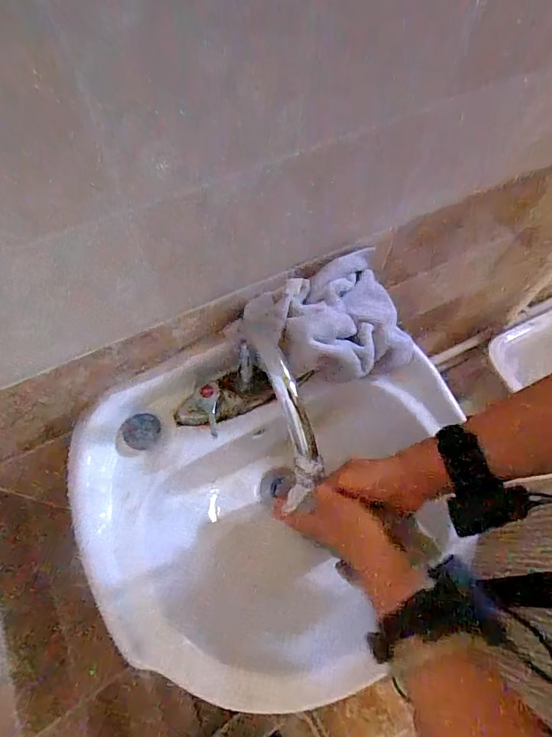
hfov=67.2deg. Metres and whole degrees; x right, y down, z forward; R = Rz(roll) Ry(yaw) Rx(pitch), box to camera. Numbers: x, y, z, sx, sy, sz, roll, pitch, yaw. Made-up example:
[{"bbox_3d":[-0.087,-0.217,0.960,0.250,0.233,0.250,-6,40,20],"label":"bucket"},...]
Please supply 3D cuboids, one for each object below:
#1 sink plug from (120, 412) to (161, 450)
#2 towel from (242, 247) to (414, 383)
[{"bbox_3d":[-0.160,0.073,0.492,0.042,0.004,0.042,-1,92,-21],"label":"sink plug"},{"bbox_3d":[0.068,-0.049,0.491,0.201,0.106,0.132,-30,68,-14],"label":"towel"}]

